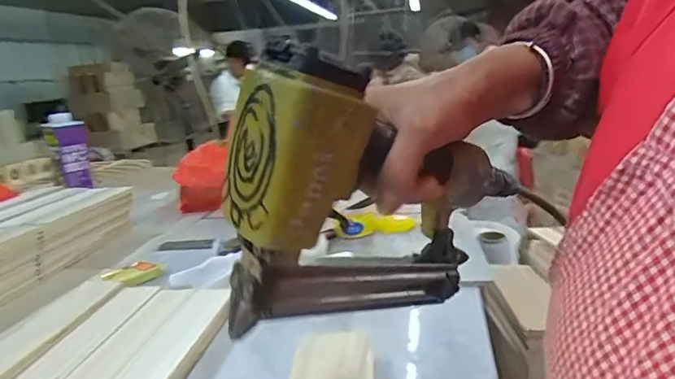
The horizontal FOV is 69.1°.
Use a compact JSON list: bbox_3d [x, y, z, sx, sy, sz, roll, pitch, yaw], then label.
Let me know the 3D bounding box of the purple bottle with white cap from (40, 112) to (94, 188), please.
[{"bbox_3d":[-0.665,-0.098,1.214,0.088,0.178,0.075,-12,15,-26],"label":"purple bottle with white cap"}]

